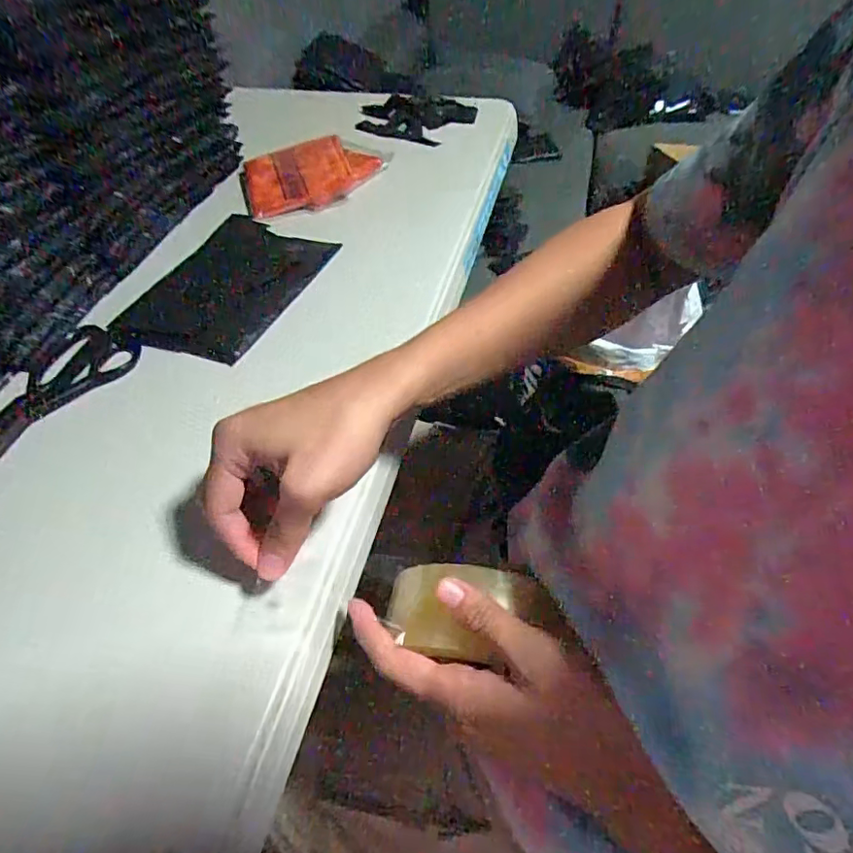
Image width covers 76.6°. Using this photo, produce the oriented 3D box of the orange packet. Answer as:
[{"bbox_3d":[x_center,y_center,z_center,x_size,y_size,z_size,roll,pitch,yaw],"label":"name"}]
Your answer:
[{"bbox_3d":[-0.135,-0.301,0.642,0.157,0.030,0.115,-14,50,-10],"label":"orange packet"}]

